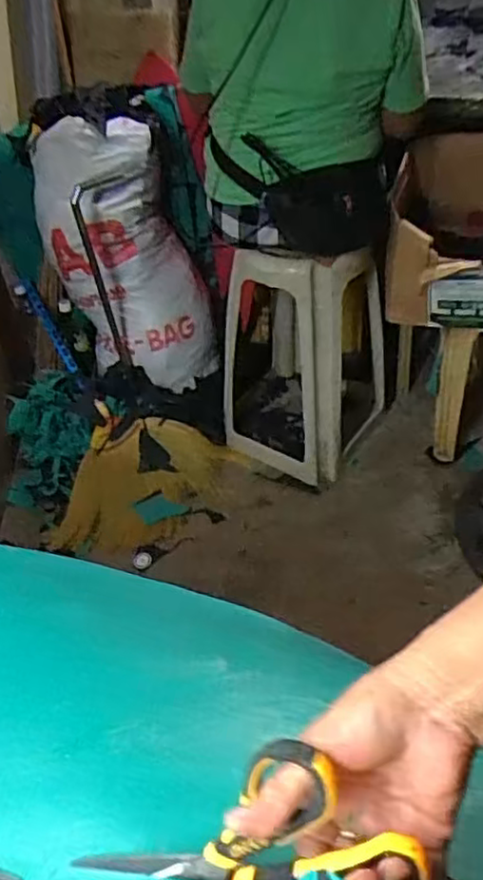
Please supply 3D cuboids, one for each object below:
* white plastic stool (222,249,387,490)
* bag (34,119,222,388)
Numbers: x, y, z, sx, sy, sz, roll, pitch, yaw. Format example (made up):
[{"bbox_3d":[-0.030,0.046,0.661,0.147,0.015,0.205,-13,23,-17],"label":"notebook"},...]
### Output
[{"bbox_3d":[0.130,-0.231,1.611,0.361,0.525,0.289,21,50,27],"label":"white plastic stool"},{"bbox_3d":[-0.296,-0.464,1.768,0.325,0.685,0.269,-34,23,-26],"label":"bag"}]

